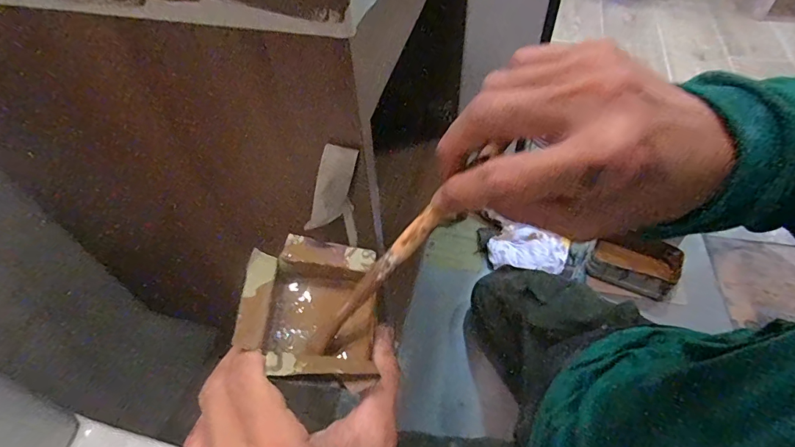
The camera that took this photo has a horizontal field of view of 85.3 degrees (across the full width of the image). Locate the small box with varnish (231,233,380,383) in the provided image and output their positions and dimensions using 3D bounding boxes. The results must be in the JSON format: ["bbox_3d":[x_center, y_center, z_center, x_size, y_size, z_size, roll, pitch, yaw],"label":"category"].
[{"bbox_3d":[-0.052,0.054,0.255,0.075,0.033,0.089,4,46,-10],"label":"small box with varnish"}]

